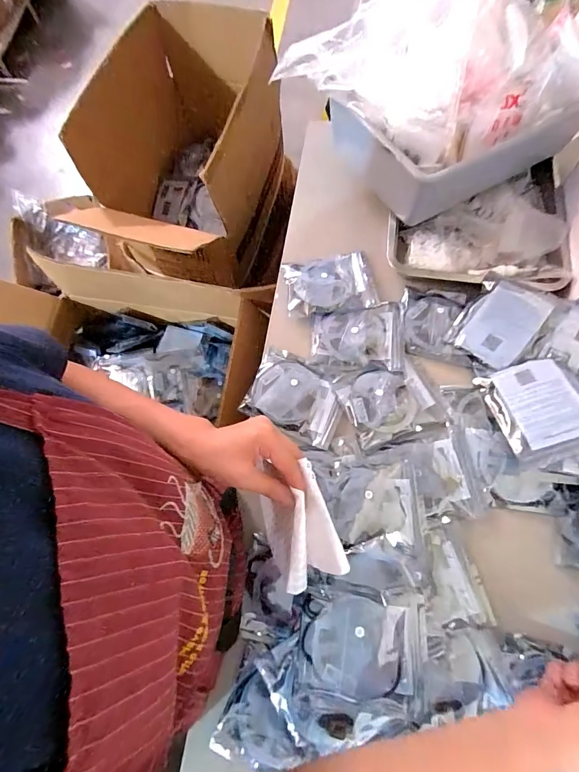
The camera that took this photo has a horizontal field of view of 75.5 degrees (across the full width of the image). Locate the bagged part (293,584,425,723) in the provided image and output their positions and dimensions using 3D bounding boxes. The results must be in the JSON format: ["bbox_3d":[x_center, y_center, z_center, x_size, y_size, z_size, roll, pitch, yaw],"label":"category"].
[{"bbox_3d":[0.082,0.301,0.427,0.140,0.017,0.107,8,70,6],"label":"bagged part"}]

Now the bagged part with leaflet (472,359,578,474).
[{"bbox_3d":[0.357,0.029,0.521,0.132,0.025,0.145,-25,57,13],"label":"bagged part with leaflet"}]

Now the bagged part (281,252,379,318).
[{"bbox_3d":[0.068,-0.178,0.639,0.148,0.016,0.118,-6,69,1],"label":"bagged part"}]

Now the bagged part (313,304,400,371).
[{"bbox_3d":[0.110,-0.085,0.609,0.140,0.018,0.110,4,70,5],"label":"bagged part"}]

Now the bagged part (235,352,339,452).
[{"bbox_3d":[0.008,0.020,0.573,0.143,0.012,0.105,25,73,12],"label":"bagged part"}]

